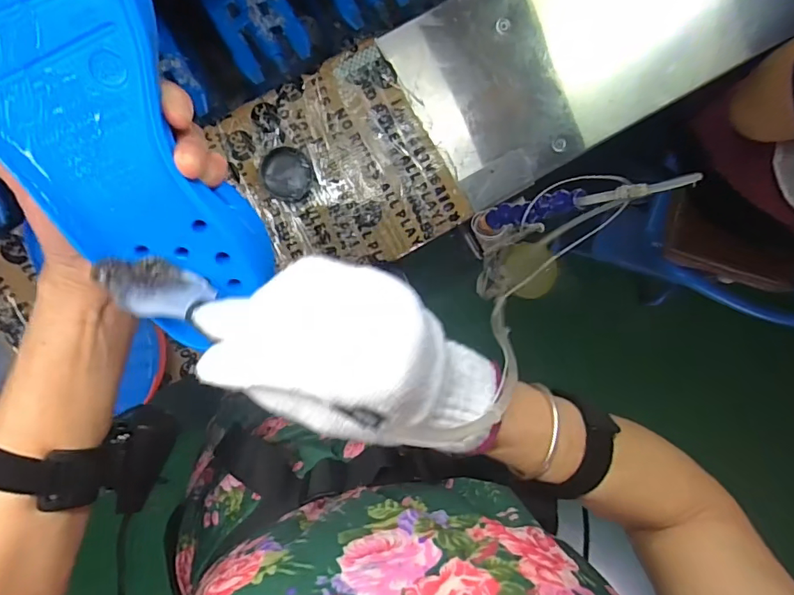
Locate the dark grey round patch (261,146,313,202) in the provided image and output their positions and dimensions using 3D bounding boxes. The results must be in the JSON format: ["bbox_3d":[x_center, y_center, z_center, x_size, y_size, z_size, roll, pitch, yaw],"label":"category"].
[{"bbox_3d":[-0.129,-0.145,0.562,0.055,0.019,0.059,-1,99,-4],"label":"dark grey round patch"}]

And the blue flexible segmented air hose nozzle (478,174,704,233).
[{"bbox_3d":[0.179,-0.100,0.508,0.048,0.235,0.029,-23,103,-41],"label":"blue flexible segmented air hose nozzle"}]

